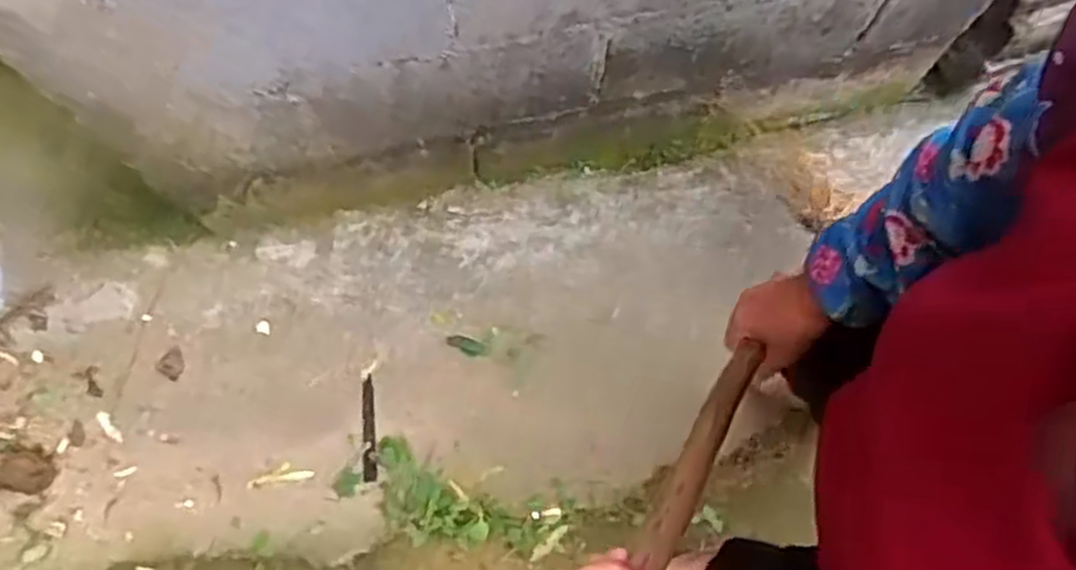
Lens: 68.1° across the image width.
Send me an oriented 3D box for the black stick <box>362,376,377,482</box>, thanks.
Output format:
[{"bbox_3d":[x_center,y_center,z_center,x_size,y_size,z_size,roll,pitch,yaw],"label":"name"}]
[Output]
[{"bbox_3d":[-0.276,0.233,1.299,0.022,0.004,0.170,-4,75,-2],"label":"black stick"}]

